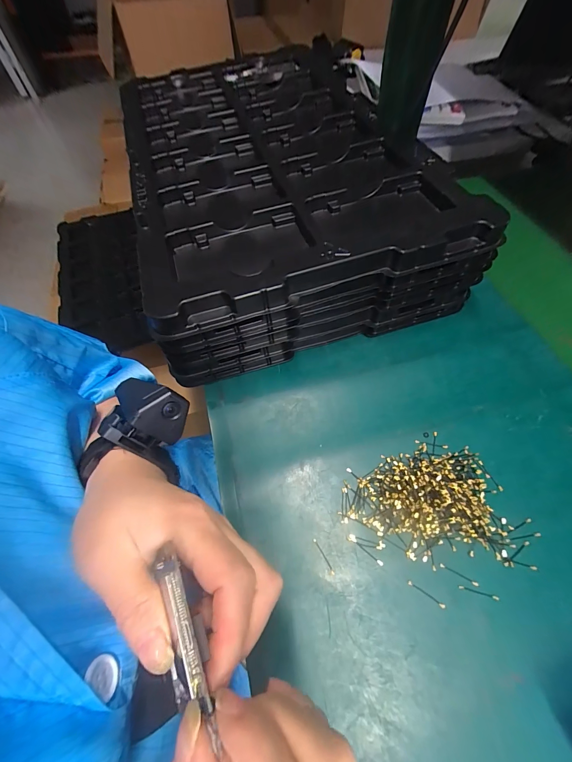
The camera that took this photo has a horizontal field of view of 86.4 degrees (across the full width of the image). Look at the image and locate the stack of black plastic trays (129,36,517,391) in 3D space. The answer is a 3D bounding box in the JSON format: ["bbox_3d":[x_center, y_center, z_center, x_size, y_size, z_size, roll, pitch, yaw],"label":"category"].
[{"bbox_3d":[-0.027,-0.269,0.426,0.320,0.115,0.521,-15,60,-7],"label":"stack of black plastic trays"}]

